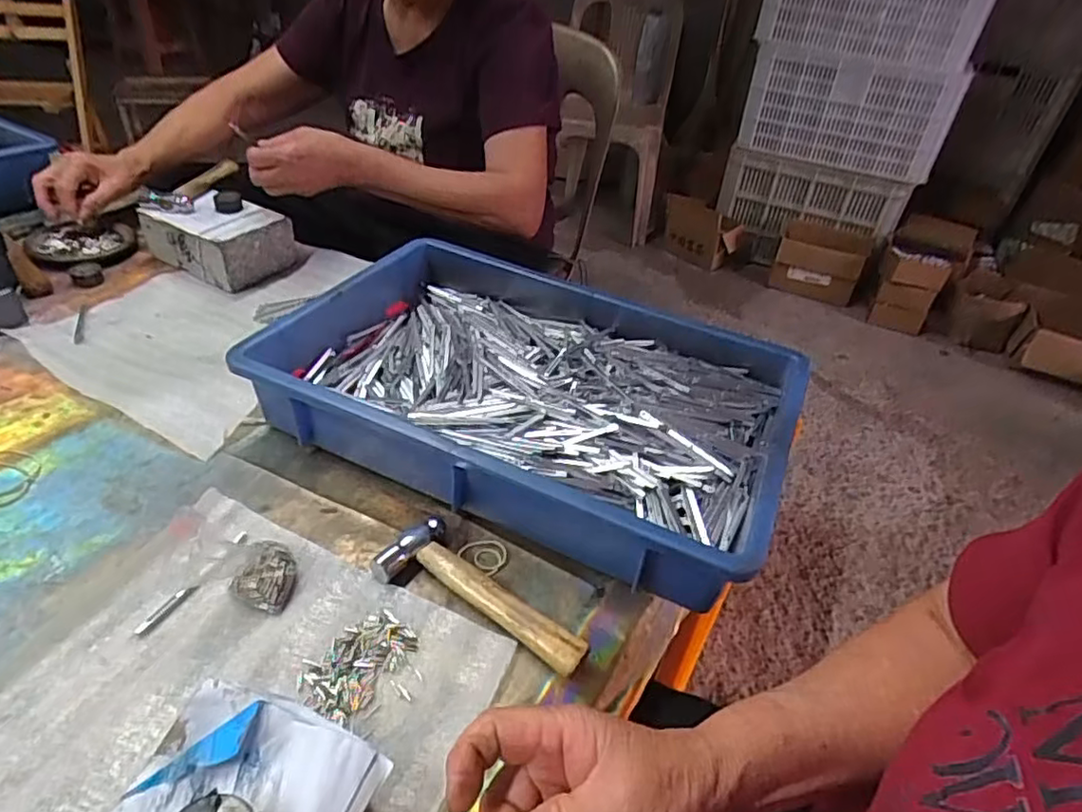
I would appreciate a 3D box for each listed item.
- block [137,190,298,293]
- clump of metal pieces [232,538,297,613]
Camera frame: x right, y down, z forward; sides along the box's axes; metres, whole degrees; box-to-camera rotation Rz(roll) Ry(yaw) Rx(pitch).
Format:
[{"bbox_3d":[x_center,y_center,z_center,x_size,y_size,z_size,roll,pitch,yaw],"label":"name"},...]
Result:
[{"bbox_3d":[-0.391,-0.209,0.766,0.145,0.067,0.100,23,41,20],"label":"block"},{"bbox_3d":[-0.185,0.111,0.428,0.038,0.021,0.045,11,38,6],"label":"clump of metal pieces"}]

